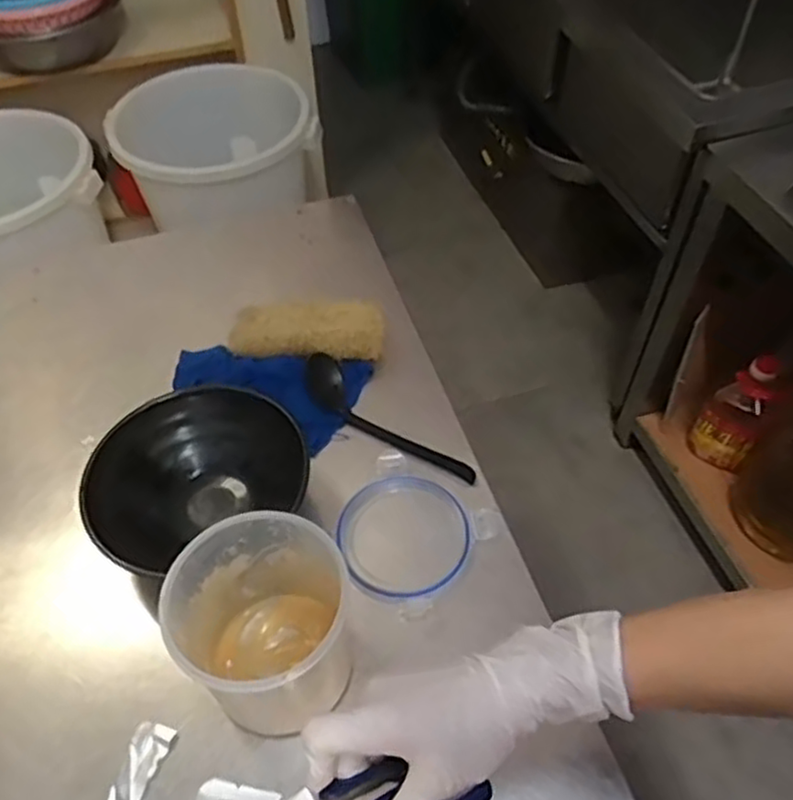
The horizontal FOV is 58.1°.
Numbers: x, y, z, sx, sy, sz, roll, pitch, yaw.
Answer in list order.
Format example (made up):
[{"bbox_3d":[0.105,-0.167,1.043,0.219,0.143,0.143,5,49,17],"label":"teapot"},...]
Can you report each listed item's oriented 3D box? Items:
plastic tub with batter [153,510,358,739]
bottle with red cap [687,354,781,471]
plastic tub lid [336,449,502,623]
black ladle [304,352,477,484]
[{"bbox_3d":[-0.092,0.168,0.535,0.112,0.139,0.122,28,58,21],"label":"plastic tub with batter"},{"bbox_3d":[0.700,0.025,1.468,0.127,0.248,0.103,28,58,21],"label":"bottle with red cap"},{"bbox_3d":[0.007,0.120,0.642,0.122,0.015,0.126,29,58,22],"label":"plastic tub lid"},{"bbox_3d":[-0.015,0.022,0.712,0.205,0.027,0.045,35,60,25],"label":"black ladle"}]

